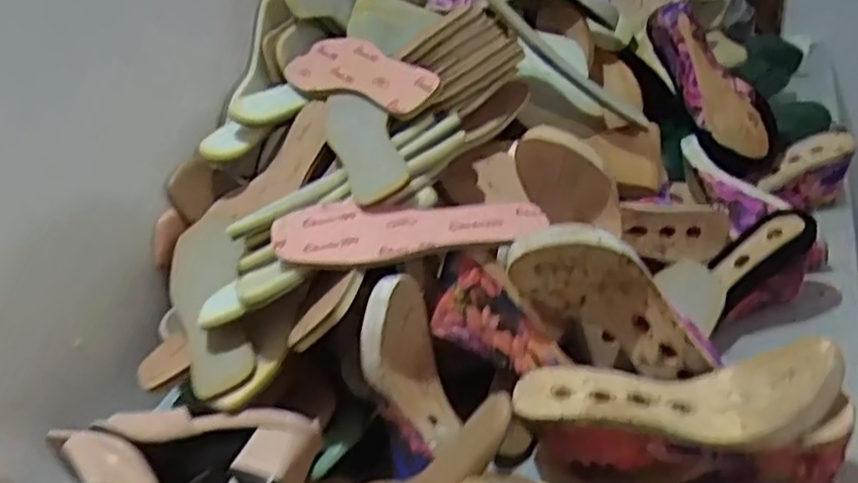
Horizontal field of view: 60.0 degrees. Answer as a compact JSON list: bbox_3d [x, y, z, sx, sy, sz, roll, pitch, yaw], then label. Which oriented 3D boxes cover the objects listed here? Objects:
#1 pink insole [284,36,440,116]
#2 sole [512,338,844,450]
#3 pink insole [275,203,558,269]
[{"bbox_3d":[-0.076,-0.189,0.834,0.083,0.021,0.242,-47,42,-13],"label":"pink insole"},{"bbox_3d":[0.183,0.110,0.568,0.234,0.047,0.086,-2,32,14],"label":"sole"},{"bbox_3d":[-0.017,-0.010,0.660,0.240,0.026,0.076,-7,31,6],"label":"pink insole"}]

